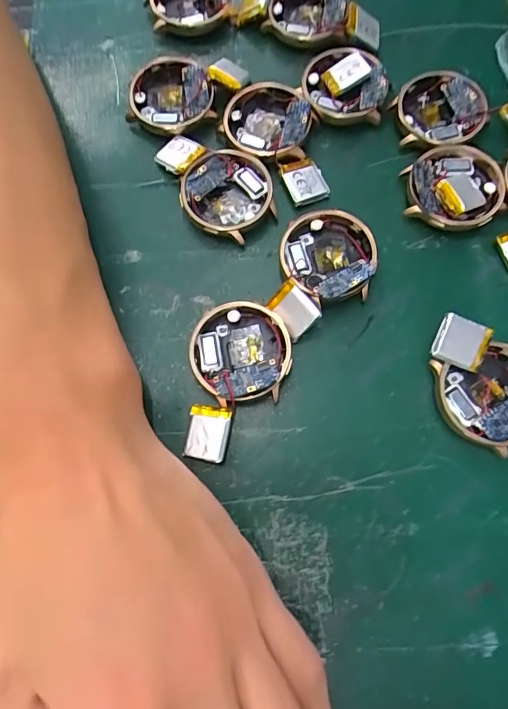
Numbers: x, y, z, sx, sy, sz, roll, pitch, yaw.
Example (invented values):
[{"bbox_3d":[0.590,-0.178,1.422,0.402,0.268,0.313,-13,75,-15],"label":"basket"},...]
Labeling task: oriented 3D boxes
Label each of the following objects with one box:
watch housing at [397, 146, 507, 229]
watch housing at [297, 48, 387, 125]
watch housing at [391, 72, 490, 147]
[{"bbox_3d":[0.096,-0.081,0.219,0.045,0.013,0.045,2,74,1],"label":"watch housing"},{"bbox_3d":[0.047,-0.140,0.236,0.043,0.011,0.043,0,74,0],"label":"watch housing"},{"bbox_3d":[0.095,-0.125,0.232,0.044,0.014,0.040,-6,74,-2],"label":"watch housing"}]

